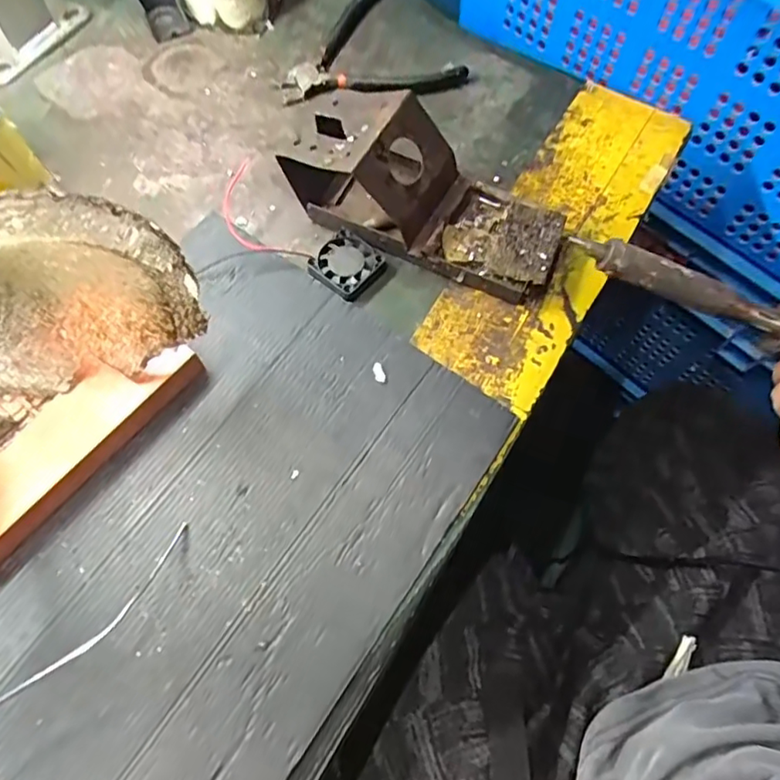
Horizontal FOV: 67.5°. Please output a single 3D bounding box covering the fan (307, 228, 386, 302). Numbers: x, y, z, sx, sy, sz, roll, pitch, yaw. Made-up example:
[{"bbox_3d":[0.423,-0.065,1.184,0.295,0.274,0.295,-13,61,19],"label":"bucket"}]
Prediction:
[{"bbox_3d":[-0.029,-0.086,0.398,0.041,0.007,0.042,37,71,14],"label":"fan"}]

